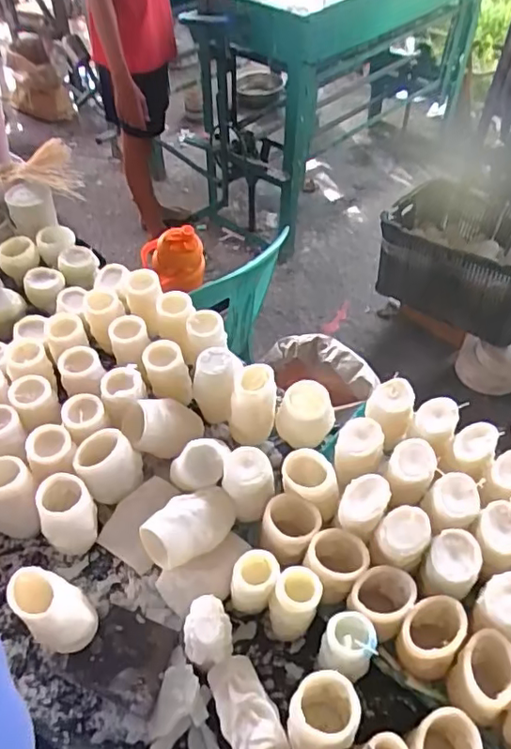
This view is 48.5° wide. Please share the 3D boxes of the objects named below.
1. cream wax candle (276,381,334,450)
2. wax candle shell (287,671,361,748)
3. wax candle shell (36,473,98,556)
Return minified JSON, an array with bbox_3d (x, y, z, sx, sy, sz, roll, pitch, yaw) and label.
[{"bbox_3d":[0.072,0.062,0.819,0.070,0.096,0.061,22,53,17],"label":"cream wax candle"},{"bbox_3d":[0.066,0.361,0.594,0.067,0.101,0.080,27,55,21],"label":"wax candle shell"},{"bbox_3d":[-0.242,0.182,0.730,0.068,0.106,0.070,0,50,0],"label":"wax candle shell"}]

